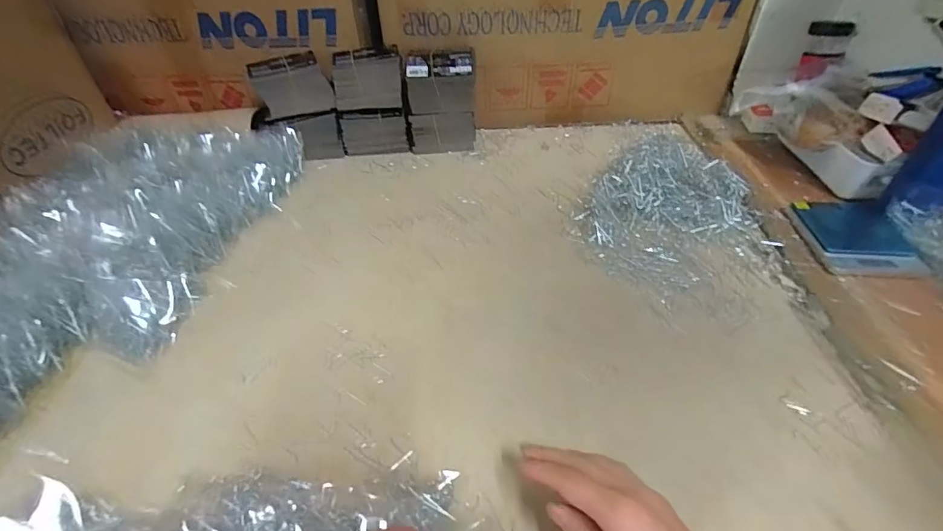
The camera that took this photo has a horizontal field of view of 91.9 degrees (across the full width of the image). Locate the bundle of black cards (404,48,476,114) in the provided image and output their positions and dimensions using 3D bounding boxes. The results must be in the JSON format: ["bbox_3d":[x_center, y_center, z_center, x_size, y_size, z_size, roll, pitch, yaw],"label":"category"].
[{"bbox_3d":[-0.045,-0.274,0.684,0.102,0.079,0.042,0,42,1],"label":"bundle of black cards"}]

